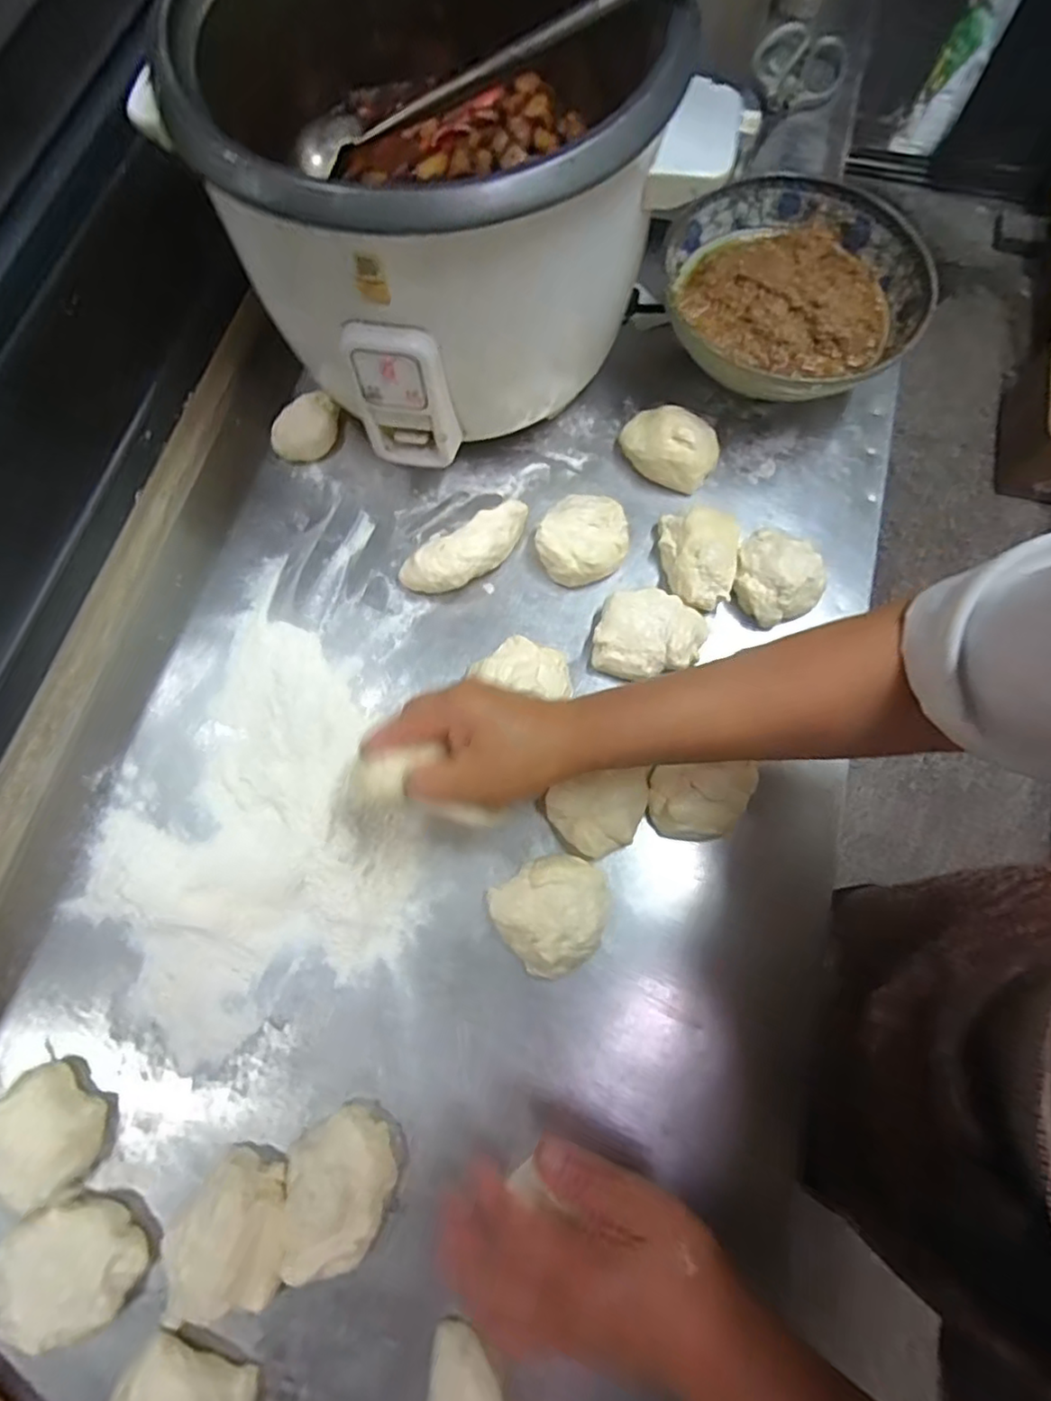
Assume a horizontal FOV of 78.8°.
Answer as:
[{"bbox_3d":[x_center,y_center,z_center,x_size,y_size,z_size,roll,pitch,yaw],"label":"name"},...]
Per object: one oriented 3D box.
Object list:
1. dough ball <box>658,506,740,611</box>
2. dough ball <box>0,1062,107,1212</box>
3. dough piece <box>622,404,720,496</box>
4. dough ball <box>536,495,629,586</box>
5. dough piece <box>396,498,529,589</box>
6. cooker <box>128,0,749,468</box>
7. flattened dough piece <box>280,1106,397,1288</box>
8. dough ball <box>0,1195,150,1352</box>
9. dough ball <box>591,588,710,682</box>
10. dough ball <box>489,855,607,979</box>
[{"bbox_3d":[0.142,-0.116,0.521,0.062,0.039,0.083,0,72,1],"label":"dough ball"},{"bbox_3d":[-0.315,0.284,0.413,0.073,0.035,0.068,35,76,12],"label":"dough ball"},{"bbox_3d":[0.123,-0.218,0.550,0.082,0.044,0.052,35,76,12],"label":"dough piece"},{"bbox_3d":[0.047,-0.132,0.529,0.071,0.034,0.068,0,72,1],"label":"dough ball"},{"bbox_3d":[-0.047,-0.122,0.526,0.119,0.033,0.051,-31,74,-8],"label":"dough piece"},{"bbox_3d":[-0.074,-0.391,0.478,0.303,0.224,0.353,-33,75,-9],"label":"cooker"},{"bbox_3d":[-0.117,0.305,0.396,0.071,0.035,0.085,-13,72,-3],"label":"flattened dough piece"},{"bbox_3d":[-0.280,0.348,0.389,0.073,0.029,0.068,0,72,1],"label":"dough ball"},{"bbox_3d":[0.099,-0.050,0.507,0.082,0.030,0.072,15,73,6],"label":"dough ball"},{"bbox_3d":[0.020,0.147,0.445,0.075,0.034,0.072,0,72,1],"label":"dough ball"}]

